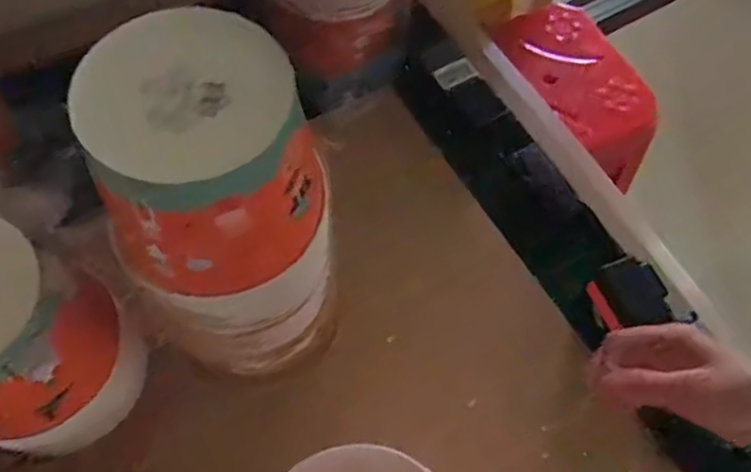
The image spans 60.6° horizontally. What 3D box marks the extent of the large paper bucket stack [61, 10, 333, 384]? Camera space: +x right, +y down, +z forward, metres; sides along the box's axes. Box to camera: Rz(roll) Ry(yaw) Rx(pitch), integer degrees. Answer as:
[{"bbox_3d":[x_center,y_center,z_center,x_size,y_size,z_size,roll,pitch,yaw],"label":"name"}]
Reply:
[{"bbox_3d":[-0.108,-0.008,0.482,0.143,0.269,0.162,-13,65,-10],"label":"large paper bucket stack"}]

